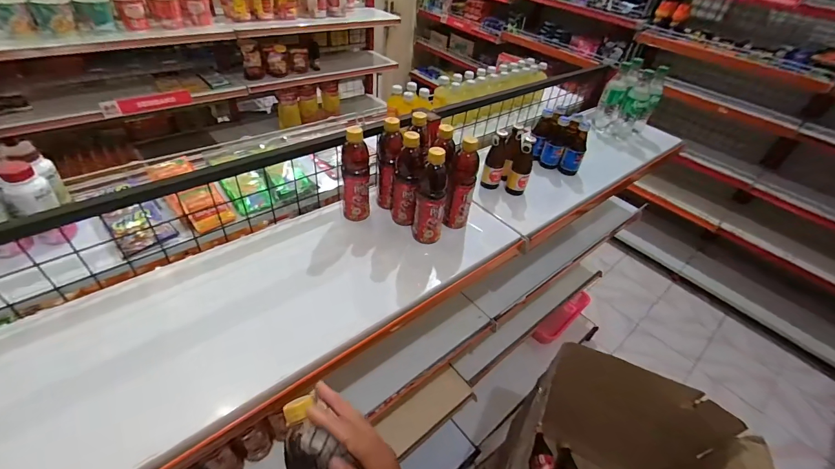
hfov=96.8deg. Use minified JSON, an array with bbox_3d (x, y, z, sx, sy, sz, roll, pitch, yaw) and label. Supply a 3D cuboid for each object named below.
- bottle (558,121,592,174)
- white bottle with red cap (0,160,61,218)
[{"bbox_3d":[0.414,-0.219,0.971,0.050,0.140,0.048,21,43,14],"label":"bottle"},{"bbox_3d":[-0.631,-0.075,0.595,0.048,0.079,0.051,12,42,5],"label":"white bottle with red cap"}]

